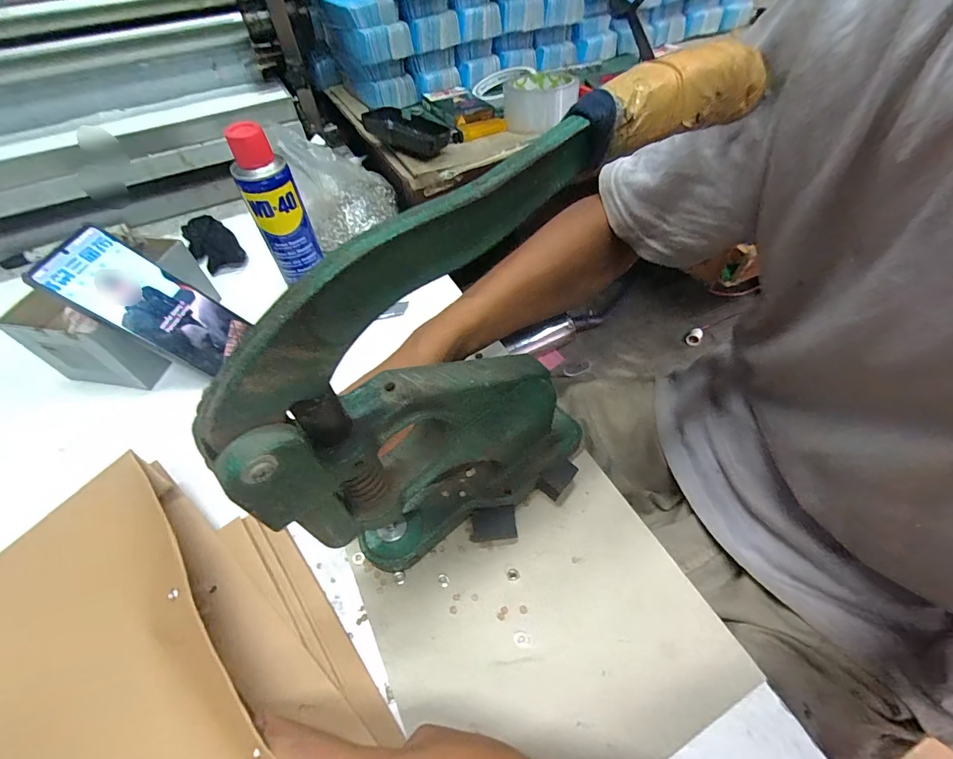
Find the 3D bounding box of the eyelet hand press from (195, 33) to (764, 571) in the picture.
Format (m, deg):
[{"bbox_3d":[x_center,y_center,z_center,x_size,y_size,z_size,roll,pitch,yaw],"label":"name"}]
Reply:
[{"bbox_3d":[0.036,-0.007,0.258,0.068,0.264,0.309,37,63,25],"label":"eyelet hand press"}]

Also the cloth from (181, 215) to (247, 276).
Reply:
[{"bbox_3d":[-0.336,-0.172,0.534,0.058,0.037,0.092,-34,59,-20],"label":"cloth"}]

